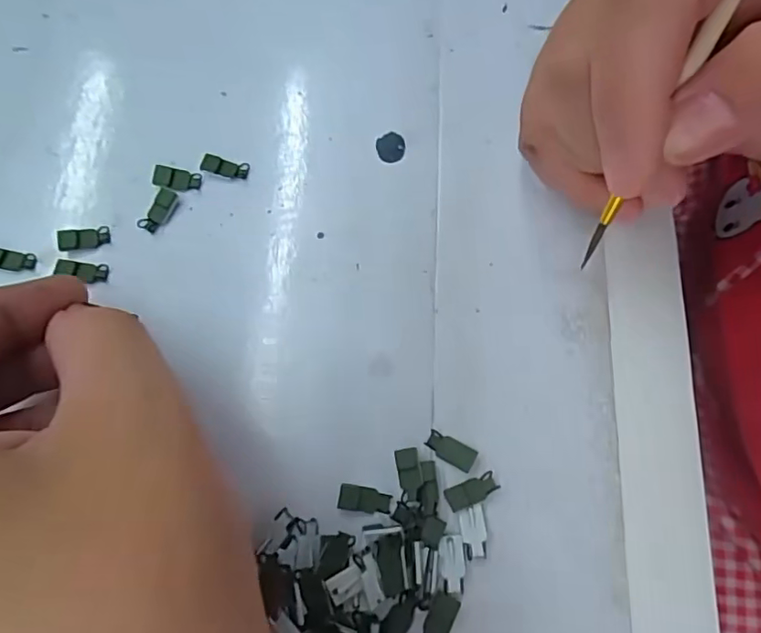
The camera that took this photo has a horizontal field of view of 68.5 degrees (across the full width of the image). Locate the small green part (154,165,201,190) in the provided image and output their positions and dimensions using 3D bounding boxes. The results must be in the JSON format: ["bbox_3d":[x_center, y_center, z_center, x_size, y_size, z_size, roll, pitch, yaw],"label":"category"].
[{"bbox_3d":[-0.066,-0.045,0.182,0.015,0.004,0.007,5,73,-1],"label":"small green part"}]

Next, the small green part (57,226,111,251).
[{"bbox_3d":[-0.093,-0.025,0.175,0.014,0.004,0.007,-11,74,-6],"label":"small green part"}]

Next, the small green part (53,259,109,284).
[{"bbox_3d":[-0.092,-0.014,0.172,0.015,0.004,0.006,4,73,-1],"label":"small green part"}]

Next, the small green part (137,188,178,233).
[{"bbox_3d":[-0.071,-0.034,0.179,0.007,0.004,0.015,28,74,6],"label":"small green part"}]

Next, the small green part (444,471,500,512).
[{"bbox_3d":[0.026,0.049,0.156,0.015,0.004,0.006,-21,75,-8],"label":"small green part"}]

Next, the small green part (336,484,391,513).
[{"bbox_3d":[-0.004,0.051,0.154,0.014,0.004,0.007,9,73,1],"label":"small green part"}]

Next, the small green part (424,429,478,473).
[{"bbox_3d":[0.020,0.038,0.160,0.014,0.004,0.007,28,74,6],"label":"small green part"}]

